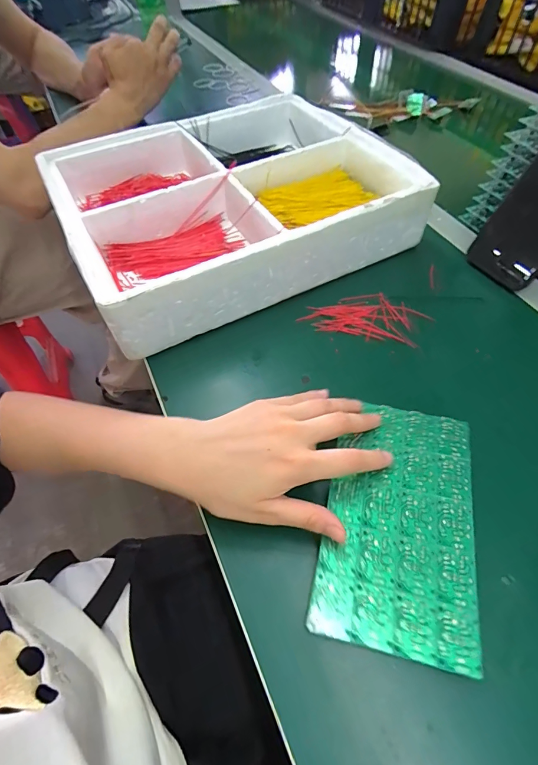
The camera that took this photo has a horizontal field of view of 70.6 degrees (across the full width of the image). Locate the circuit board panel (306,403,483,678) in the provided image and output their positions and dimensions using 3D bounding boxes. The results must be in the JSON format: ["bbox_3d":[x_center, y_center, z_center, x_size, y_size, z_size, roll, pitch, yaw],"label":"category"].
[{"bbox_3d":[0.095,0.094,0.275,0.102,0.004,0.171,11,56,9],"label":"circuit board panel"}]

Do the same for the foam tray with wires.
[{"bbox_3d":[-0.053,-0.230,0.463,0.390,0.068,0.341,-29,59,-18],"label":"foam tray with wires"}]

